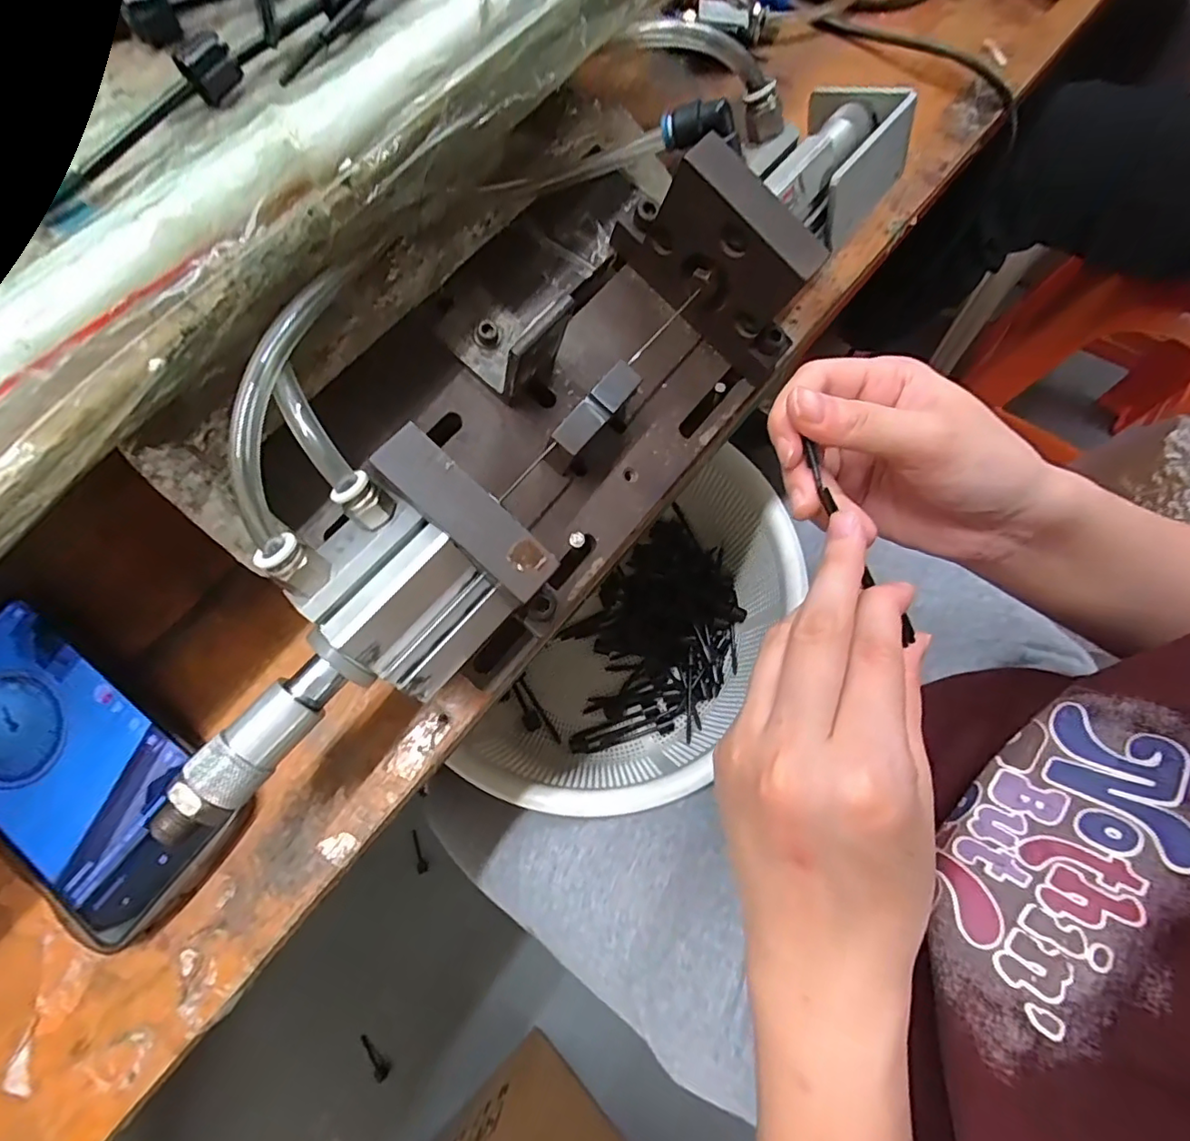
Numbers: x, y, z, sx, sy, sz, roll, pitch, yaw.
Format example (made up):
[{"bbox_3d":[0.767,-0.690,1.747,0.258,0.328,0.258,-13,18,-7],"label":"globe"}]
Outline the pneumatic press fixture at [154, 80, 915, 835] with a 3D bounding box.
[{"bbox_3d":[-0.019,-0.090,0.250,0.135,0.090,0.435,38,76,12],"label":"pneumatic press fixture"}]

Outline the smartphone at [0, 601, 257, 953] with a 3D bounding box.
[{"bbox_3d":[-0.237,0.088,0.252,0.161,0.013,0.074,37,76,11],"label":"smartphone"}]

